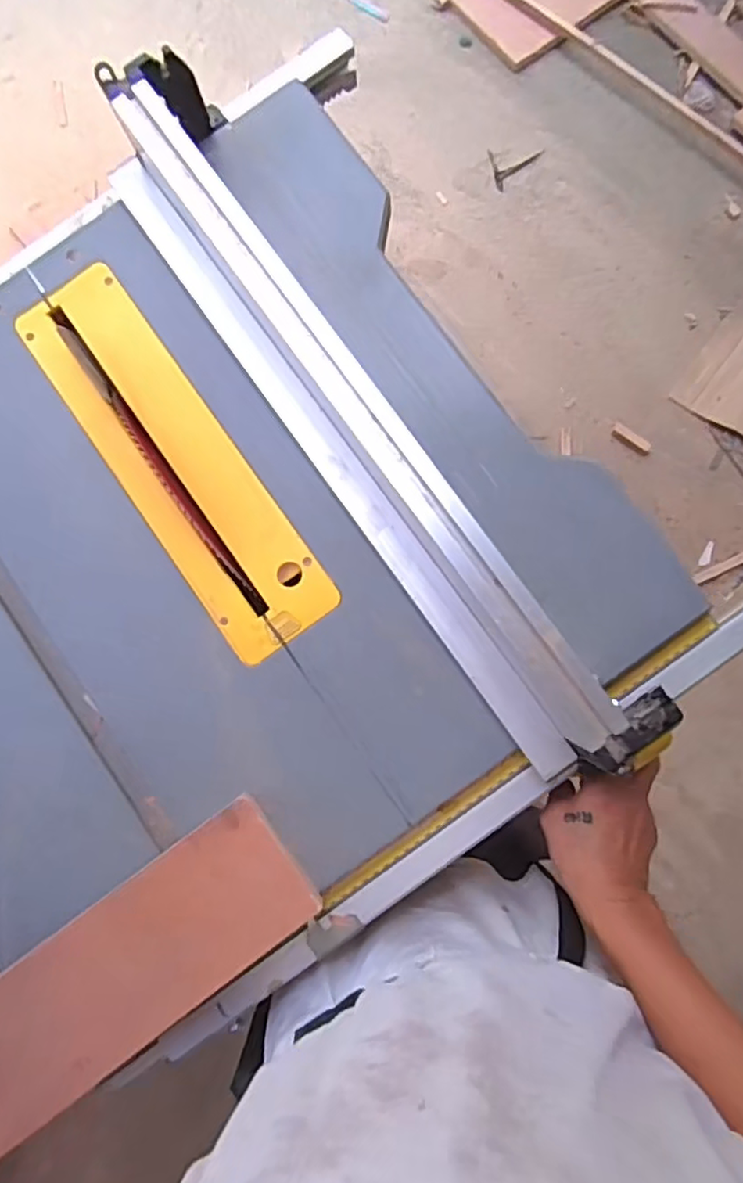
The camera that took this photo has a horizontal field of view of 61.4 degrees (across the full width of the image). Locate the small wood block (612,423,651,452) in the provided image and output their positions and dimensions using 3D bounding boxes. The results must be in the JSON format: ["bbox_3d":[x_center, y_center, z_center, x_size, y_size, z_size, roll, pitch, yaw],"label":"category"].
[{"bbox_3d":[0.525,-0.310,1.265,0.085,0.010,0.022,42,88,20],"label":"small wood block"}]

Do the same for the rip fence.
[{"bbox_3d":[-0.004,-0.117,0.446,0.094,0.093,0.574,-35,86,0],"label":"rip fence"}]

